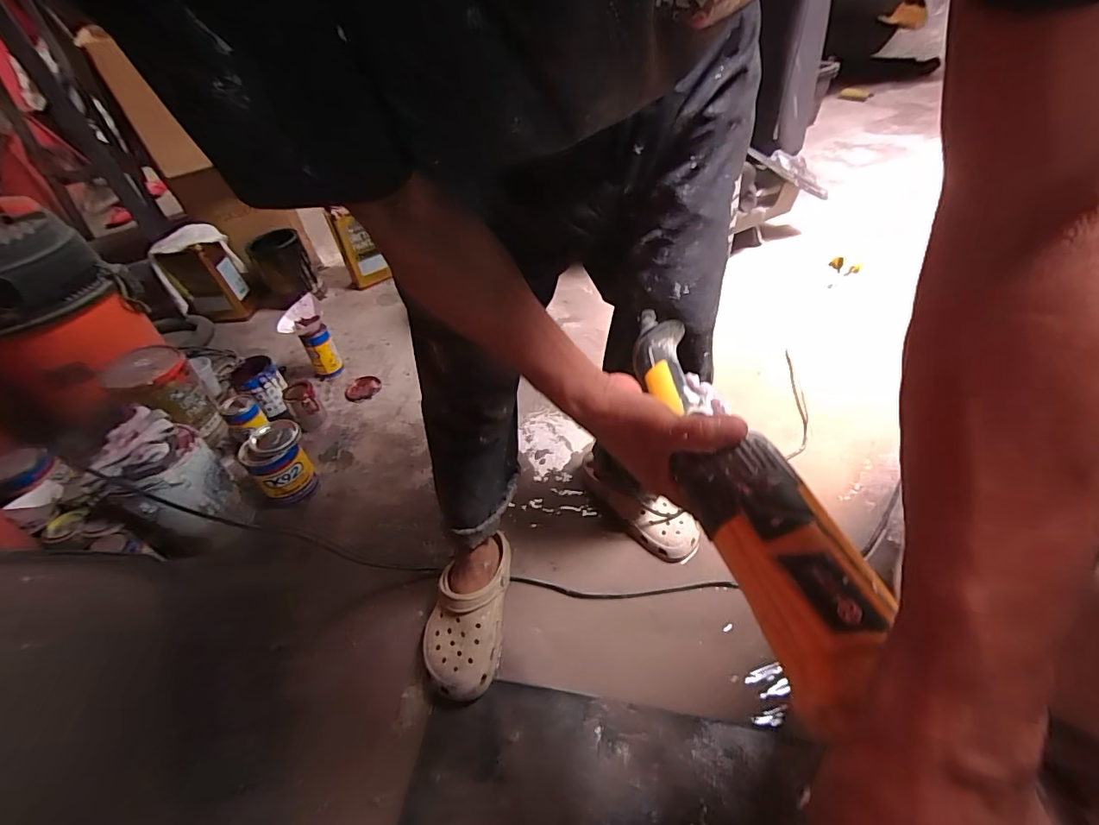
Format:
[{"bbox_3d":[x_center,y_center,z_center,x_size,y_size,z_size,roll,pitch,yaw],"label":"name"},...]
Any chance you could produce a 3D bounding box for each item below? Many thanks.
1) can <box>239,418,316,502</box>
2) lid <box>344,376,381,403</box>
[{"bbox_3d":[-0.551,0.107,1.008,0.119,0.143,0.107,-34,50,-25],"label":"can"},{"bbox_3d":[-0.493,-0.062,1.287,0.092,0.011,0.088,-4,44,3],"label":"lid"}]

